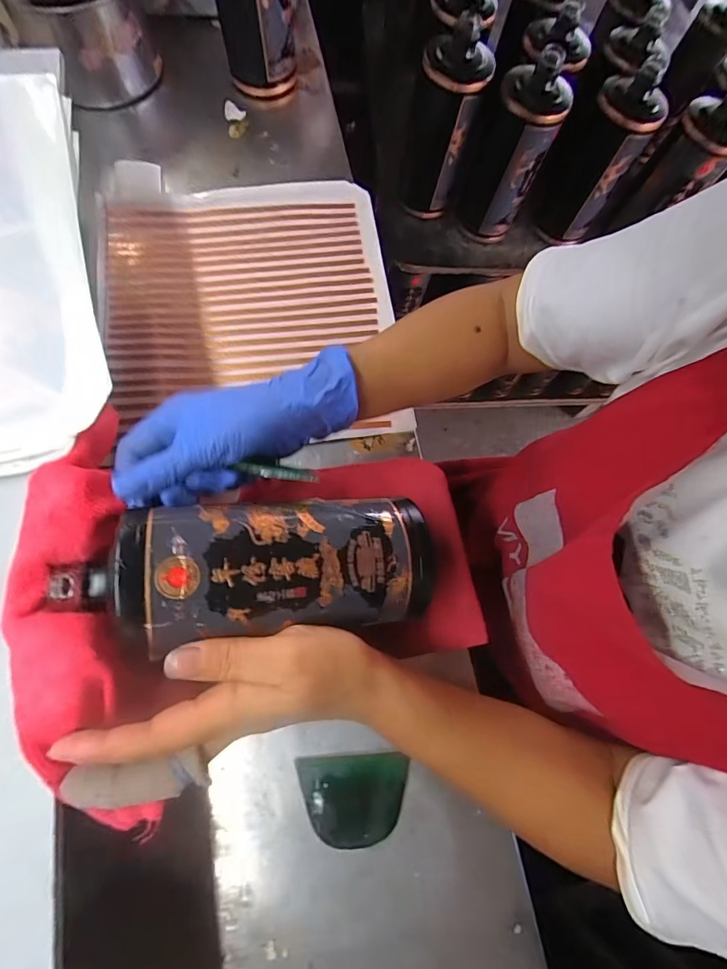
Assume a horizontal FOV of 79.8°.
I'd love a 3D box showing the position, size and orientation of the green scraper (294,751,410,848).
[{"bbox_3d":[-0.006,0.225,0.312,0.076,0.007,0.055,-1,72,-8],"label":"green scraper"}]

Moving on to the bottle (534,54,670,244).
[{"bbox_3d":[0.292,-0.403,0.545,0.077,0.169,0.085,27,71,2],"label":"bottle"}]

